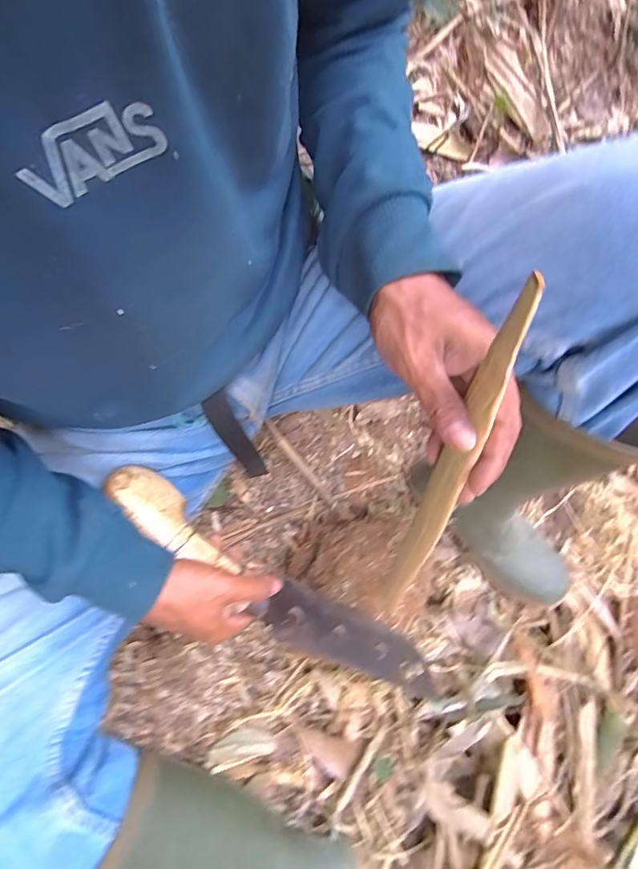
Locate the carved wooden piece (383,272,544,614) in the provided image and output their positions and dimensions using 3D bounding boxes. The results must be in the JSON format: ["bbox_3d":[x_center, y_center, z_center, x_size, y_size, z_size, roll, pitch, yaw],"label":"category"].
[{"bbox_3d":[0.082,0.050,0.321,0.014,0.338,0.028,12,46,5],"label":"carved wooden piece"}]

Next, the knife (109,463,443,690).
[{"bbox_3d":[-0.040,0.158,0.432,0.371,0.038,0.068,39,31,-14],"label":"knife"}]

